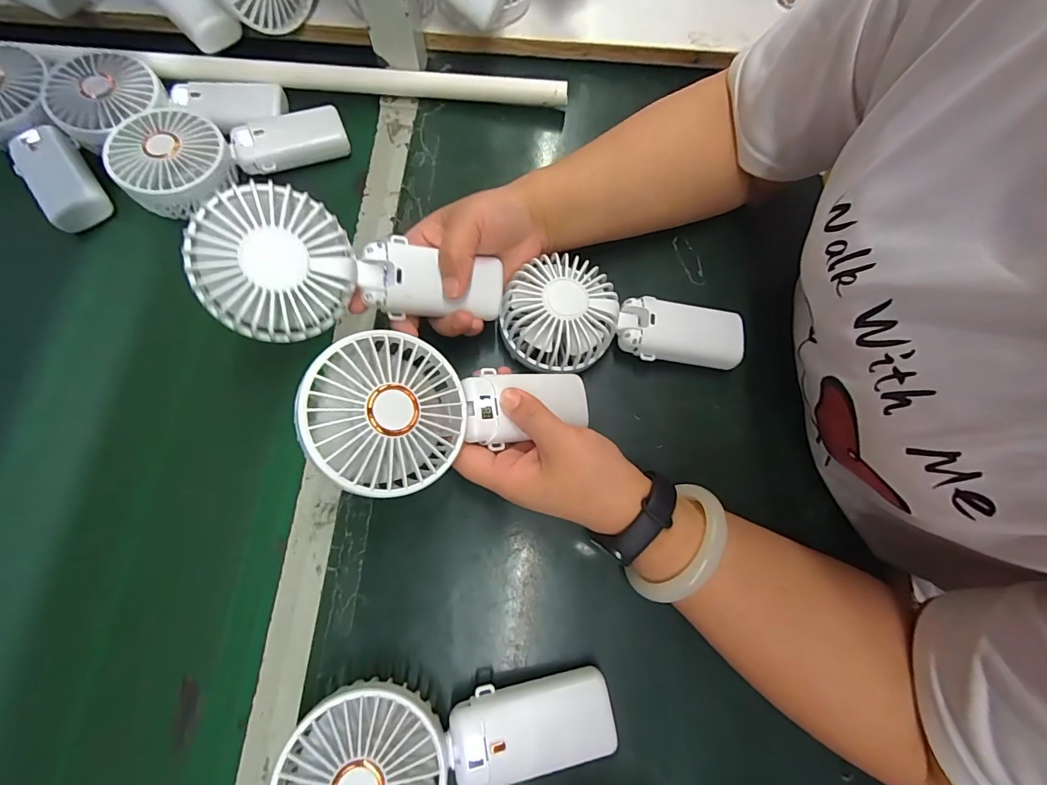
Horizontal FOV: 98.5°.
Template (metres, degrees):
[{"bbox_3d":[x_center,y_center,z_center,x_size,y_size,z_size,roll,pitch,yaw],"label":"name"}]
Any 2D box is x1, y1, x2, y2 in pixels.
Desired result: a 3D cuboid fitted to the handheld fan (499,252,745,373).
[{"bbox_3d":[0.072,-0.052,0.345,0.175,0.052,0.083,6,73,0],"label":"handheld fan"}]

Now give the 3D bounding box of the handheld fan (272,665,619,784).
[{"bbox_3d":[-0.038,0.200,0.260,0.178,0.053,0.084,-12,74,-5],"label":"handheld fan"}]

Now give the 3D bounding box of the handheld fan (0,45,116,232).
[{"bbox_3d":[-0.416,-0.221,0.387,0.083,0.045,0.173,-41,78,-12],"label":"handheld fan"}]

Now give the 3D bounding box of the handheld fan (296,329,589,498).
[{"bbox_3d":[-0.038,0.009,0.274,0.176,0.034,0.081,-6,71,-34],"label":"handheld fan"}]

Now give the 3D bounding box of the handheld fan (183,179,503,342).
[{"bbox_3d":[-0.098,-0.076,0.280,0.176,0.042,0.078,-1,71,-32],"label":"handheld fan"}]

